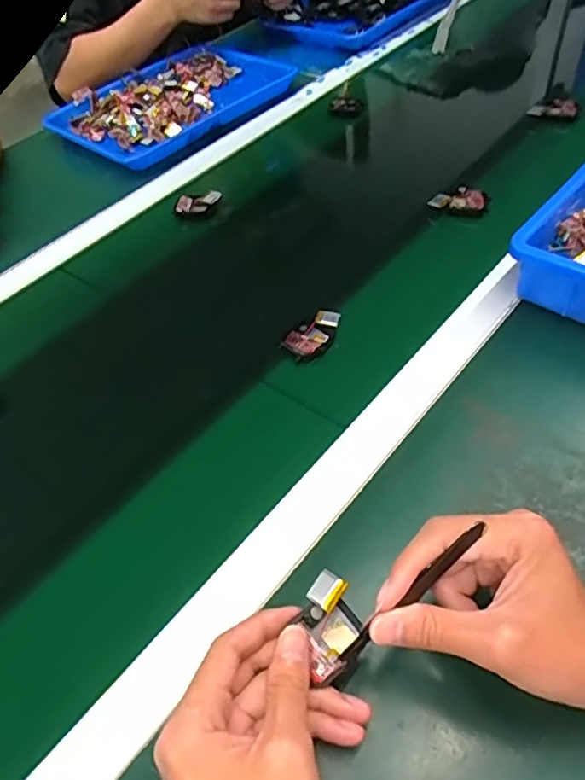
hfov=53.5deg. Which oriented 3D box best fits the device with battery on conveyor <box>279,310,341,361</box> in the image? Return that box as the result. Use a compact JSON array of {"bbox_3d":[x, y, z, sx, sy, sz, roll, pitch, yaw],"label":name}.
[{"bbox_3d":[0.021,-0.053,0.532,0.036,0.010,0.060,27,58,28],"label":"device with battery on conveyor"}]

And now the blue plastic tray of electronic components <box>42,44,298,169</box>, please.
[{"bbox_3d":[-0.178,-0.442,0.880,0.339,0.033,0.236,-38,55,-23],"label":"blue plastic tray of electronic components"}]

